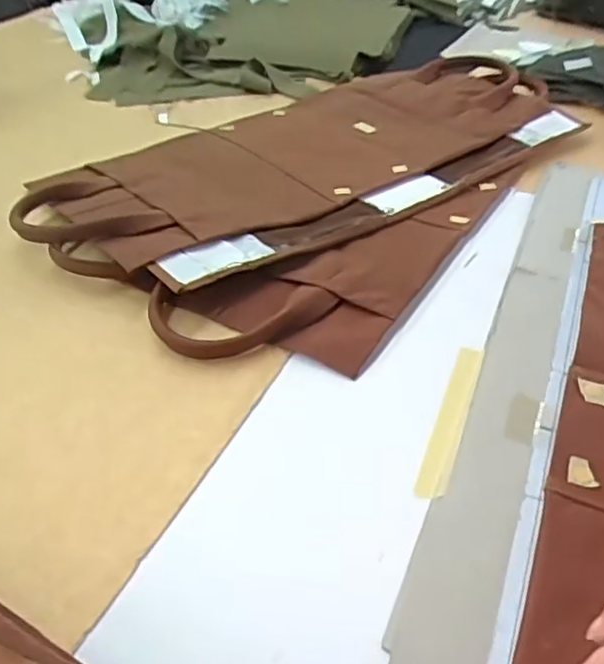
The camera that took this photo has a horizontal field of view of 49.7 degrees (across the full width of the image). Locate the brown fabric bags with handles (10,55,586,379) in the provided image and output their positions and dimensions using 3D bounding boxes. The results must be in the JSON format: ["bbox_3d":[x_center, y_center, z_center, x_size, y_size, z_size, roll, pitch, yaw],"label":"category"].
[{"bbox_3d":[0.041,-0.174,0.641,0.341,0.034,0.555,26,47,29],"label":"brown fabric bags with handles"}]

